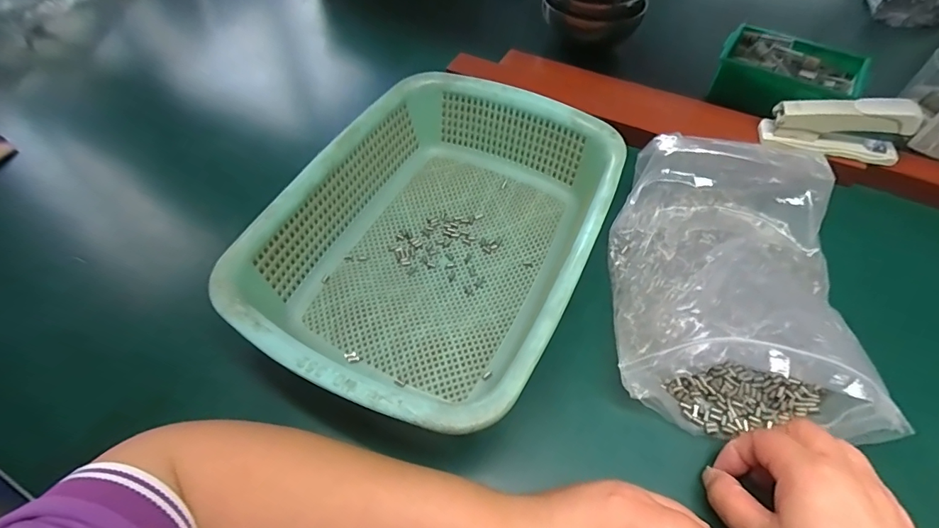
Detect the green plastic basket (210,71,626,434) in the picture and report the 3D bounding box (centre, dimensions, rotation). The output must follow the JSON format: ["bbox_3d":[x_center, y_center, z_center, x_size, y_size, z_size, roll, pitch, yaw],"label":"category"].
[{"bbox_3d":[-0.021,-0.021,0.358,0.221,0.083,0.293,23,57,15],"label":"green plastic basket"}]

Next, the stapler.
[{"bbox_3d":[0.357,-0.133,0.428,0.121,0.054,0.026,13,55,9],"label":"stapler"}]

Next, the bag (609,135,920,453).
[{"bbox_3d":[0.205,0.007,0.345,0.171,0.074,0.225,8,55,5],"label":"bag"}]

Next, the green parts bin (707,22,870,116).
[{"bbox_3d":[0.374,-0.223,0.530,0.149,0.052,0.109,23,57,15],"label":"green parts bin"}]

